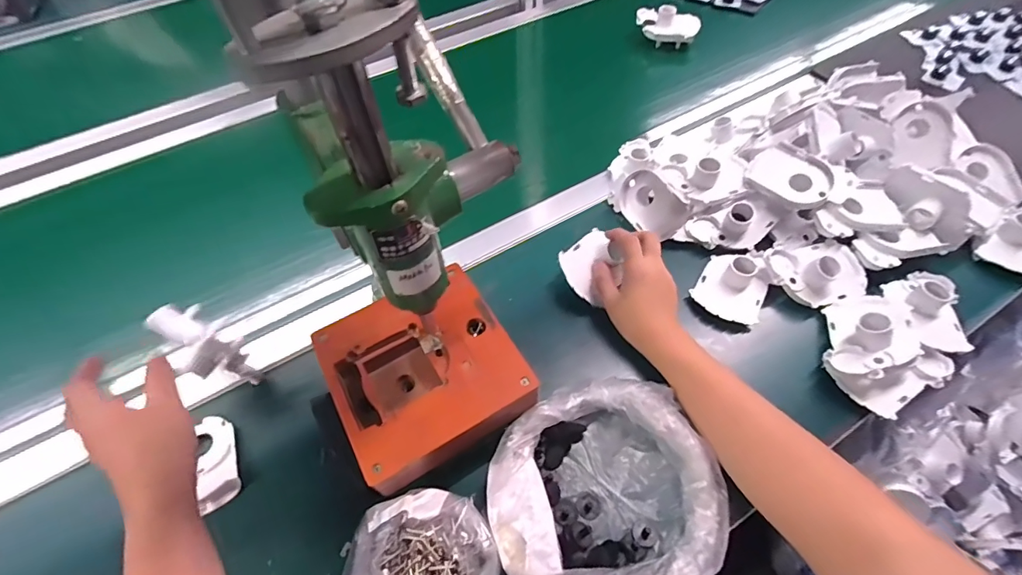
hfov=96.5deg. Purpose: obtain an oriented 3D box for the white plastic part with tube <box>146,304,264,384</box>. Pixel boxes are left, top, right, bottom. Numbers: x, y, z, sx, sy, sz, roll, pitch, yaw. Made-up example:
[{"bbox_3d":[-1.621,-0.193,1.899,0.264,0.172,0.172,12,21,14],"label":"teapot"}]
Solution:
[{"bbox_3d":[-0.291,0.059,0.439,0.107,0.034,0.051,43,62,-10],"label":"white plastic part with tube"}]

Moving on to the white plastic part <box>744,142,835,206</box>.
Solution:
[{"bbox_3d":[0.312,-0.124,0.512,0.084,0.023,0.061,36,90,23],"label":"white plastic part"}]

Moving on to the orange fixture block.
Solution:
[{"bbox_3d":[-0.076,0.081,0.415,0.157,0.062,0.160,-27,59,-15],"label":"orange fixture block"}]

